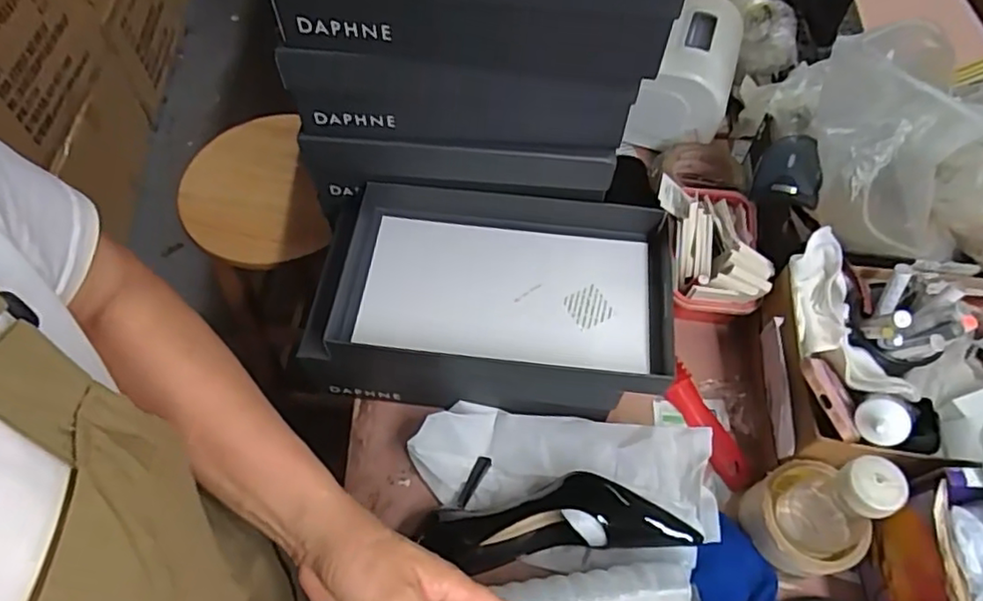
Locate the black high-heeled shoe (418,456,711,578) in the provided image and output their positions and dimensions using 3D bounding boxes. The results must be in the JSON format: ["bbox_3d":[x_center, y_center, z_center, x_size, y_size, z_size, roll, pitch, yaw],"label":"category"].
[{"bbox_3d":[0.058,0.185,0.565,0.230,0.077,0.085,-8,58,12],"label":"black high-heeled shoe"}]

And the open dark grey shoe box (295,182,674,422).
[{"bbox_3d":[0.002,0.006,0.637,0.339,0.113,0.190,5,59,2],"label":"open dark grey shoe box"}]

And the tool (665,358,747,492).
[{"bbox_3d":[0.213,0.125,0.640,0.040,0.024,0.136,-16,60,-10],"label":"tool"}]

